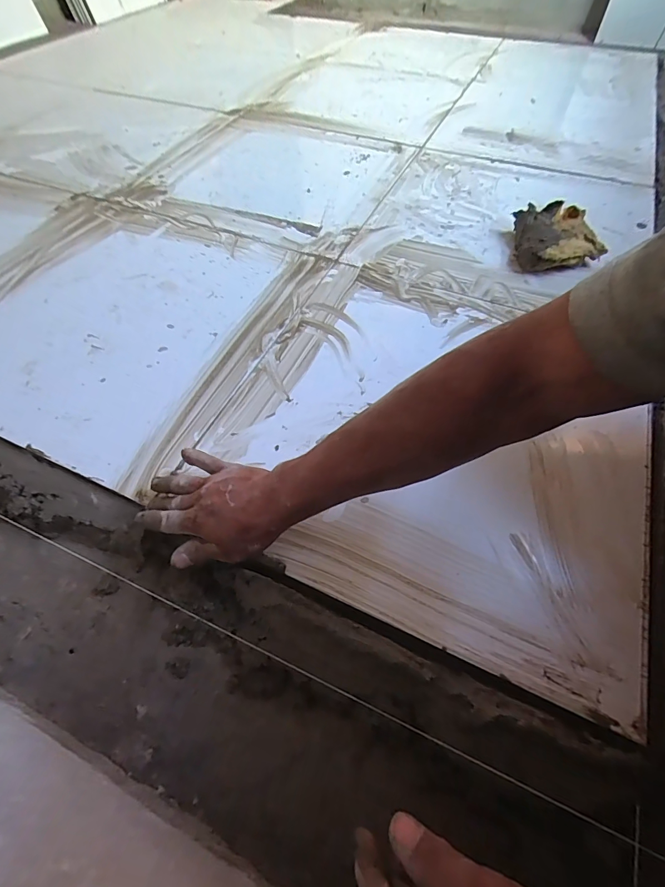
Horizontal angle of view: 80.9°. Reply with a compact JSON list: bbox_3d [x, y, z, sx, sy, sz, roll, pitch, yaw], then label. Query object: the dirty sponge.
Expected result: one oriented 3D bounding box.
[{"bbox_3d":[0.373,-0.343,0.656,0.124,0.060,0.130,11,58,7],"label":"dirty sponge"}]

